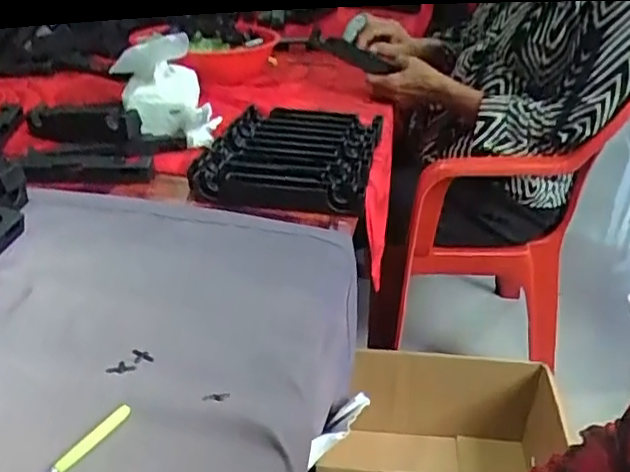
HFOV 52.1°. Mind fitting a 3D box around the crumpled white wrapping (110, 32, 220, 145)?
[{"bbox_3d":[-0.200,-0.198,0.862,0.118,0.106,0.163,-9,34,-16],"label":"crumpled white wrapping"}]

